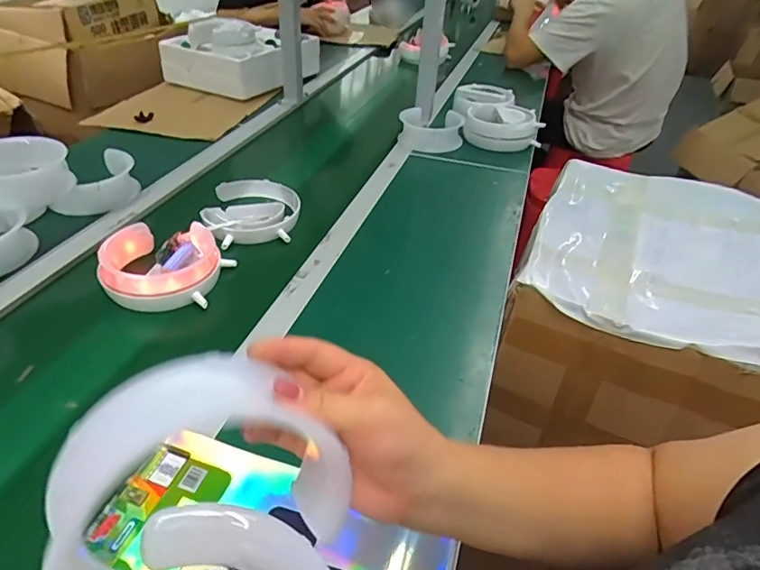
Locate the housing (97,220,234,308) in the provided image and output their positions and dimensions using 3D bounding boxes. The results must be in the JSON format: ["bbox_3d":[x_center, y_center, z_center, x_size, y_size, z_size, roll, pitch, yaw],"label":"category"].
[{"bbox_3d":[-0.291,-0.031,0.695,0.139,0.063,0.126,5,37,1],"label":"housing"}]

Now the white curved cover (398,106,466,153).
[{"bbox_3d":[0.111,-0.341,1.124,0.139,0.059,0.130,8,37,5],"label":"white curved cover"}]

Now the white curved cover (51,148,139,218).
[{"bbox_3d":[-0.467,-0.165,0.852,0.087,0.058,0.152,10,38,9],"label":"white curved cover"}]

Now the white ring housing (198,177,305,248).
[{"bbox_3d":[-0.208,-0.122,0.837,0.144,0.030,0.169,2,37,-2],"label":"white ring housing"}]

